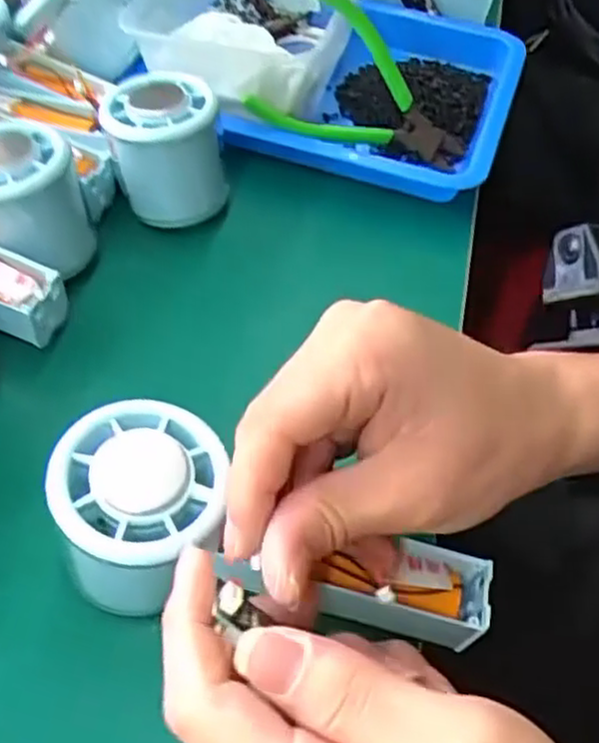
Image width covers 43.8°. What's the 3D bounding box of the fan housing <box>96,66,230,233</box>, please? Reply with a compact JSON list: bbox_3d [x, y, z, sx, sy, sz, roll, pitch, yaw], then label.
[{"bbox_3d":[-0.069,-0.118,0.386,0.055,0.058,0.060,-9,53,-9],"label":"fan housing"}]

